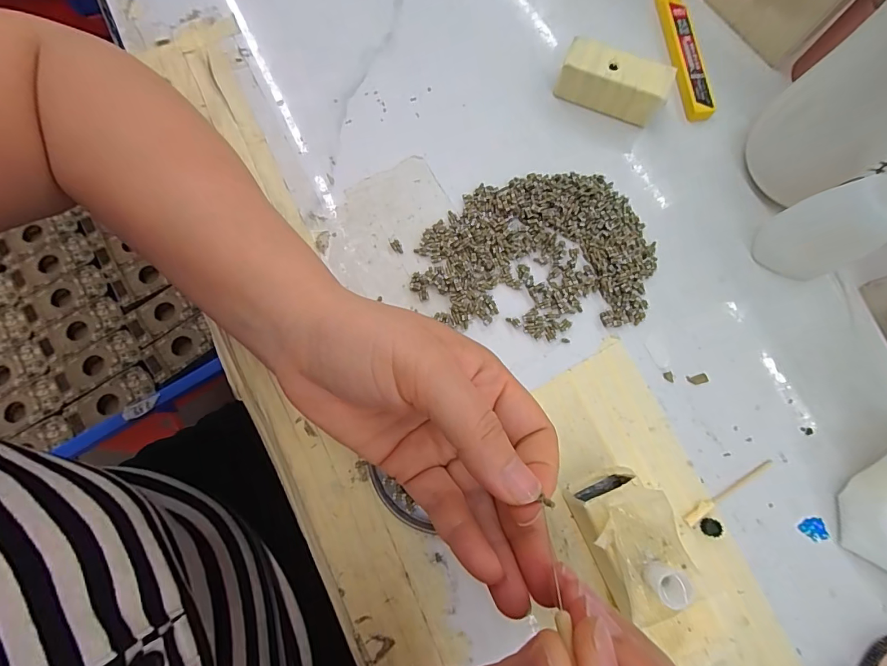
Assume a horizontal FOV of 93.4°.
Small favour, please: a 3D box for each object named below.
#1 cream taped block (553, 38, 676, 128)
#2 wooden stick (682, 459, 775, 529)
[{"bbox_3d":[0.106,-0.157,0.264,0.065,0.024,0.023,22,77,5],"label":"cream taped block"},{"bbox_3d":[0.152,0.084,0.222,0.059,0.004,0.006,-30,79,-7],"label":"wooden stick"}]

